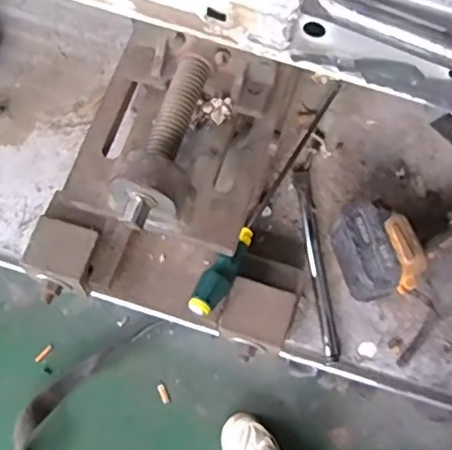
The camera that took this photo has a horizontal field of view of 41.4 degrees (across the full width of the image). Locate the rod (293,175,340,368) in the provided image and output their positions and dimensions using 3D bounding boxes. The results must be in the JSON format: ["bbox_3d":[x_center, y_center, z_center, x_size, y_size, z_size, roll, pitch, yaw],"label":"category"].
[{"bbox_3d":[0.119,0.048,0.789,0.023,0.013,0.254,-5,69,-4],"label":"rod"}]

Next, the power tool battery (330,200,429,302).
[{"bbox_3d":[0.188,0.035,0.762,0.094,0.077,0.116,-20,71,-9],"label":"power tool battery"}]

